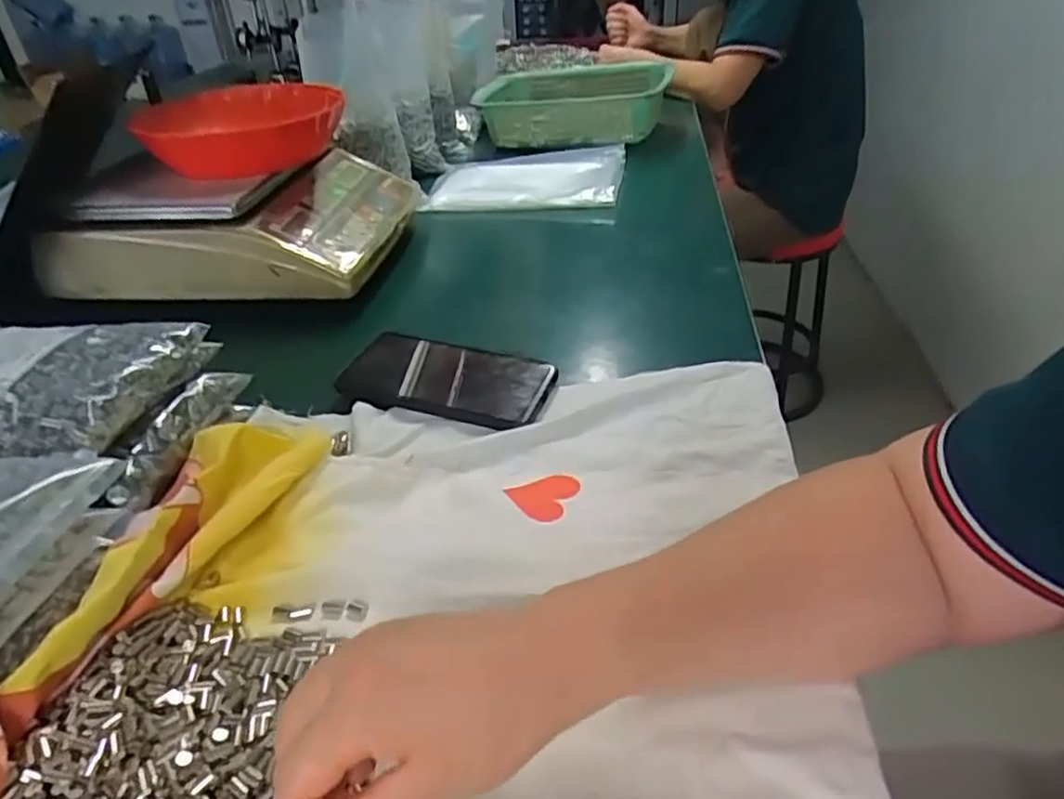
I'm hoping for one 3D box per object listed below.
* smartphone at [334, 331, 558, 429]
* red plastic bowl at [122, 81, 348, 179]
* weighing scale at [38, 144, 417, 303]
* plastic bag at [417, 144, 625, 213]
[{"bbox_3d":[-0.065,-0.017,0.529,0.155,0.016,0.078,9,37,17],"label":"smartphone"},{"bbox_3d":[-0.297,-0.284,0.718,0.187,0.053,0.182,-2,36,2],"label":"red plastic bowl"},{"bbox_3d":[-0.317,-0.204,0.758,0.327,0.105,0.272,1,36,6],"label":"weighing scale"},{"bbox_3d":[-0.009,-0.295,0.908,0.252,0.028,0.185,3,36,10],"label":"plastic bag"}]

